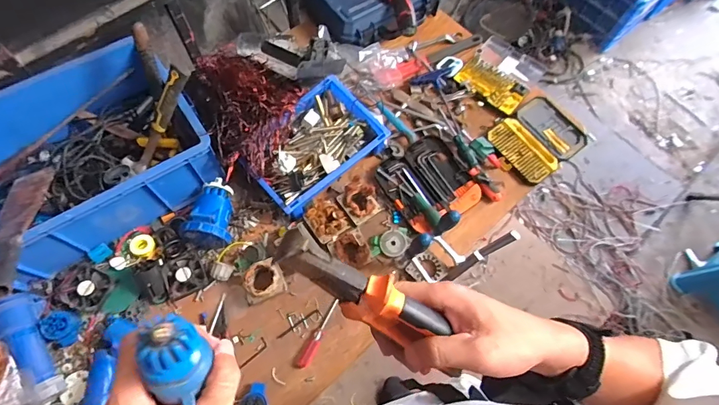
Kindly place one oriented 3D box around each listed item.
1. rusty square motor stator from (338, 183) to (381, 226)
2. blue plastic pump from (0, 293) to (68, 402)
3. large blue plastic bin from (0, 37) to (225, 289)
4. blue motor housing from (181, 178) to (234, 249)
[{"bbox_3d":[0.000,-0.001,0.923,0.088,0.048,0.093,-33,71,-16],"label":"rusty square motor stator"},{"bbox_3d":[-0.617,0.258,0.727,0.073,0.056,0.185,-33,71,-16],"label":"blue plastic pump"},{"bbox_3d":[-0.606,-0.111,0.854,0.469,0.172,0.411,-34,72,-16],"label":"large blue plastic bin"},{"bbox_3d":[-0.320,0.021,0.860,0.103,0.111,0.138,6,66,0],"label":"blue motor housing"}]

